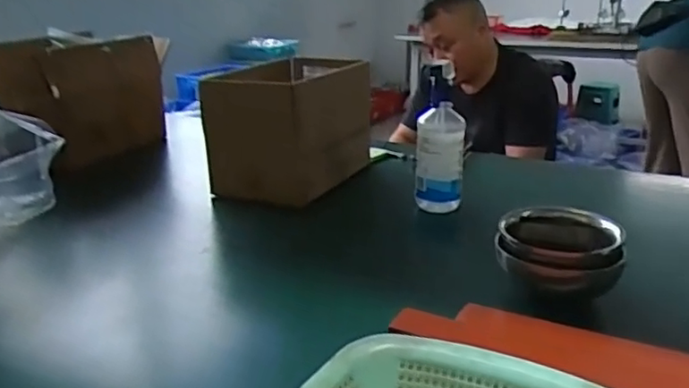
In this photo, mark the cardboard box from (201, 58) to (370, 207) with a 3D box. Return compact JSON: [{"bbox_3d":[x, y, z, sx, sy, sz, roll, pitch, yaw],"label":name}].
[{"bbox_3d":[-0.084,-0.104,0.983,0.141,0.185,0.259,11,23,28],"label":"cardboard box"}]

